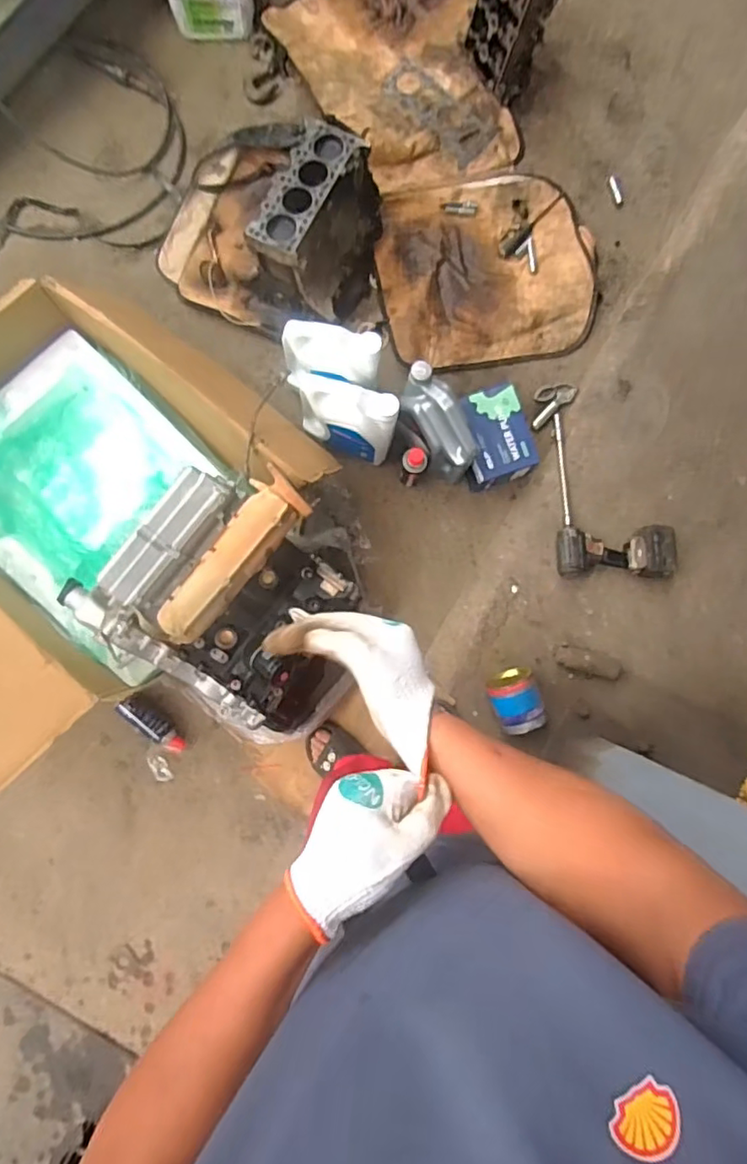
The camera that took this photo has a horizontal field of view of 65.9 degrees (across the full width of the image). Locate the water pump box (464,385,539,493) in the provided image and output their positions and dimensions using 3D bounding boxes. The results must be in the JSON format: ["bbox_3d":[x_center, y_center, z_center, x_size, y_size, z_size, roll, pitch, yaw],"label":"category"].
[{"bbox_3d":[0.302,-0.363,1.449,0.161,0.116,0.222,-16,86,-6],"label":"water pump box"}]

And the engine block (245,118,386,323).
[{"bbox_3d":[-0.119,-0.859,1.417,0.248,0.237,0.352,25,83,-2],"label":"engine block"}]

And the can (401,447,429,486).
[{"bbox_3d":[0.094,-0.282,1.411,0.060,0.172,0.058,32,83,-1],"label":"can"}]

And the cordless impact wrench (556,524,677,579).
[{"bbox_3d":[0.598,-0.074,1.417,0.278,0.091,0.127,2,85,-2],"label":"cordless impact wrench"}]

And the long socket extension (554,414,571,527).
[{"bbox_3d":[0.486,-0.290,1.477,0.018,0.012,0.316,2,72,-5],"label":"long socket extension"}]

